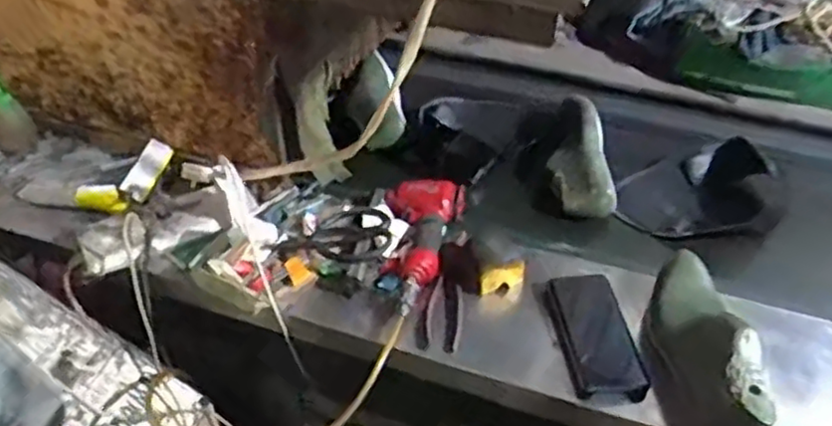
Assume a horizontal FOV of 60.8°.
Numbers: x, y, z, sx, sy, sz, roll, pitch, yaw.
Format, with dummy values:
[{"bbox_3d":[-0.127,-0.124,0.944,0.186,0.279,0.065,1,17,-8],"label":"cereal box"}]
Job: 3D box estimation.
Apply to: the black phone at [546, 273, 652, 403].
[{"bbox_3d":[0.208,0.142,0.833,0.083,0.010,0.174,-10,44,2],"label":"black phone"}]

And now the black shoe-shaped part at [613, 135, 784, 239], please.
[{"bbox_3d":[0.398,-0.030,1.006,0.228,0.087,0.131,0,43,-1],"label":"black shoe-shaped part"}]

